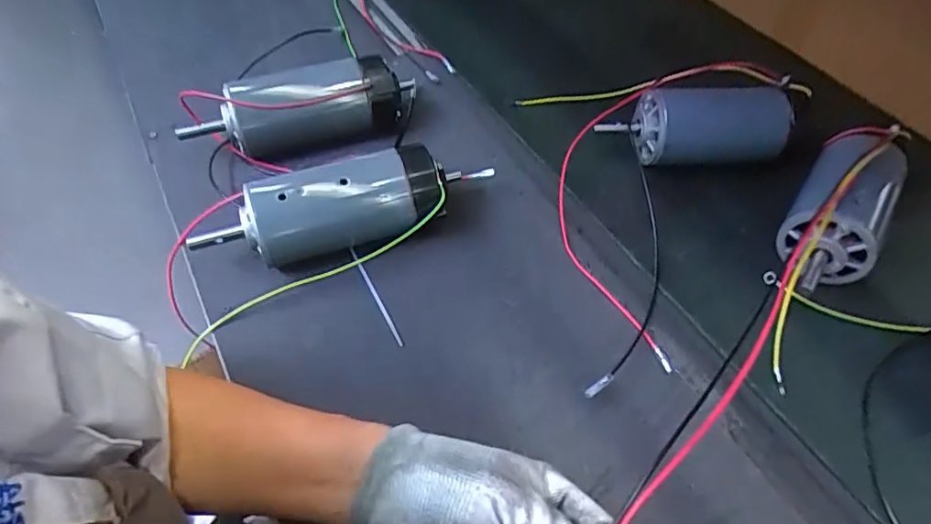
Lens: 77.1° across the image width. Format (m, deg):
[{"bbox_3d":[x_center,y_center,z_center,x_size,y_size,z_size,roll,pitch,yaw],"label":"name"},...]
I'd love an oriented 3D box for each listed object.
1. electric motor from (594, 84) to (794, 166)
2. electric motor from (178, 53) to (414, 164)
[{"bbox_3d":[0.225,-0.128,0.572,0.177,0.060,0.060,-3,51,-4],"label":"electric motor"},{"bbox_3d":[-0.158,-0.142,0.563,0.217,0.071,0.061,-15,53,-13],"label":"electric motor"}]

